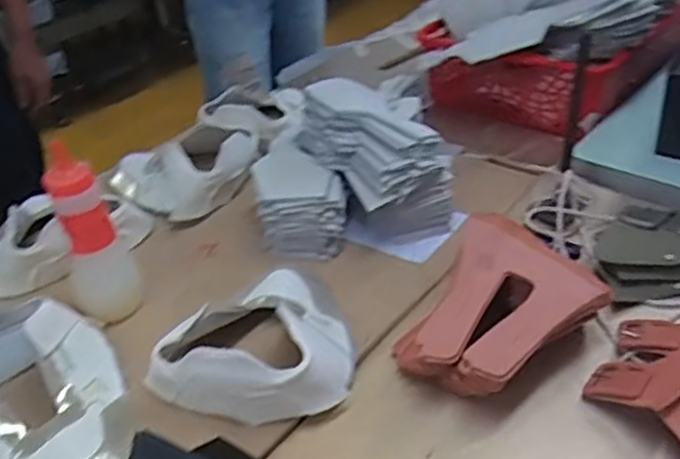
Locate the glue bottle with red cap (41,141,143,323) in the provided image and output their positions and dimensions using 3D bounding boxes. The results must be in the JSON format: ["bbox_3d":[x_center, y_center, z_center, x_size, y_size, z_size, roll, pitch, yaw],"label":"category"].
[{"bbox_3d":[-0.254,0.013,0.730,0.059,0.199,0.058,-16,36,-12],"label":"glue bottle with red cap"}]

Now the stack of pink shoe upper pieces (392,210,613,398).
[{"bbox_3d":[0.156,0.075,0.668,0.152,0.076,0.199,19,43,32],"label":"stack of pink shoe upper pieces"}]

